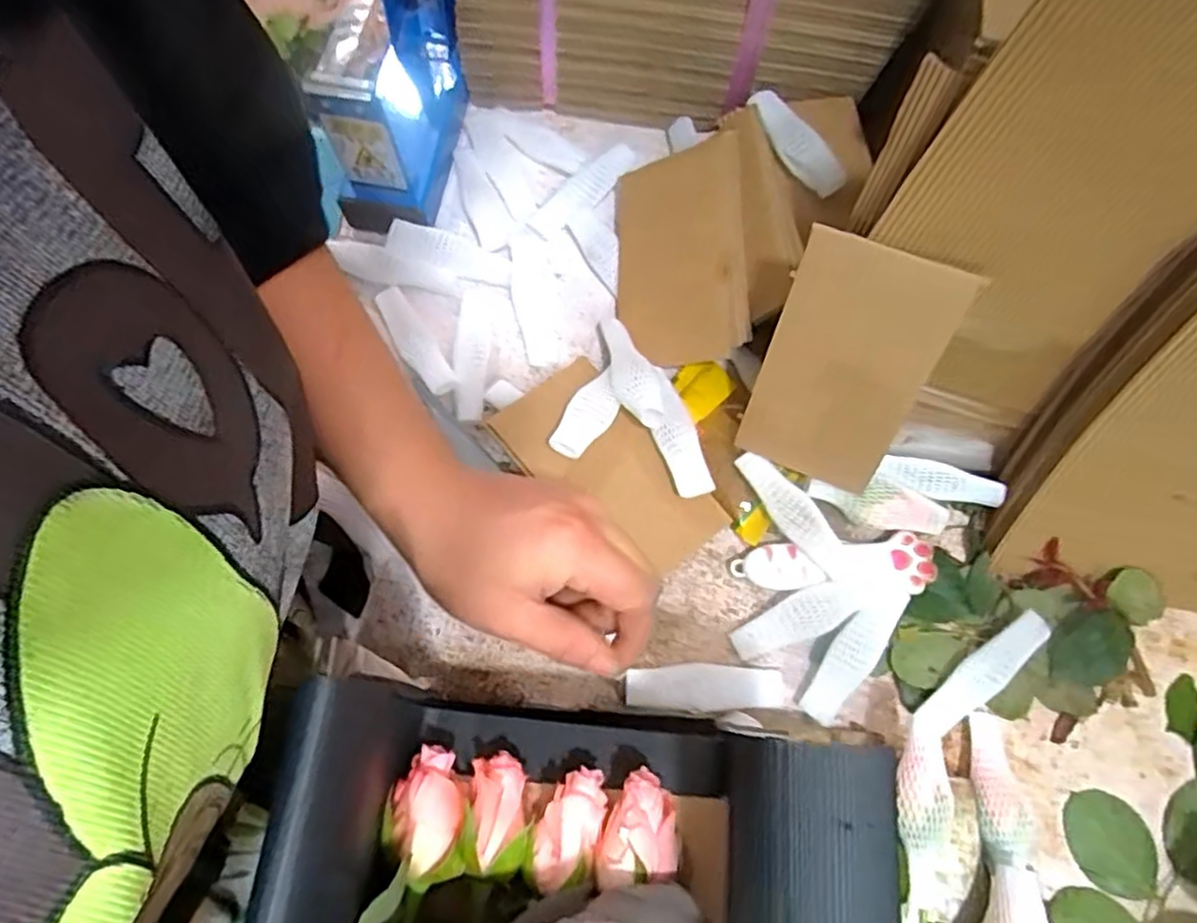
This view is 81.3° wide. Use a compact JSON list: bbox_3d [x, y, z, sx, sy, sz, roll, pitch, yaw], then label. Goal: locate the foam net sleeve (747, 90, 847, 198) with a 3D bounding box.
[{"bbox_3d":[0.125,-0.204,0.447,0.025,0.018,0.087,-35,76,-9],"label":"foam net sleeve"}]

